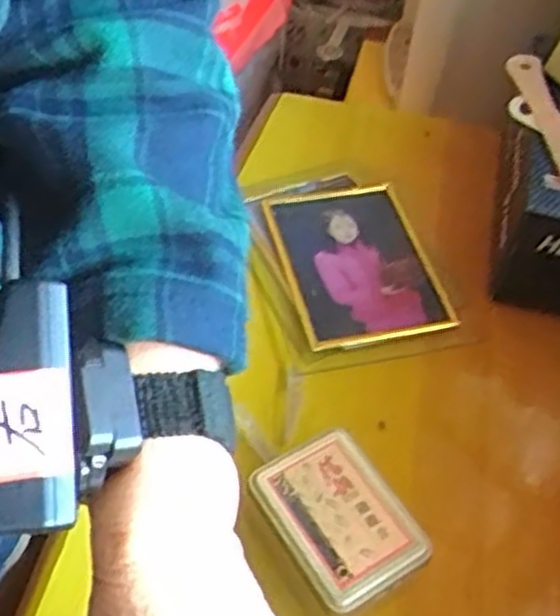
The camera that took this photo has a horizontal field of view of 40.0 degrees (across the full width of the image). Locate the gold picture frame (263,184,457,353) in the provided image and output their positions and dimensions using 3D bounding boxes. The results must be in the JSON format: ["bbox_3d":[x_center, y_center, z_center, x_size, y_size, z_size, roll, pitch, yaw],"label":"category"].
[{"bbox_3d":[0.068,-0.043,0.709,0.129,0.026,0.183,-9,52,-11],"label":"gold picture frame"}]

